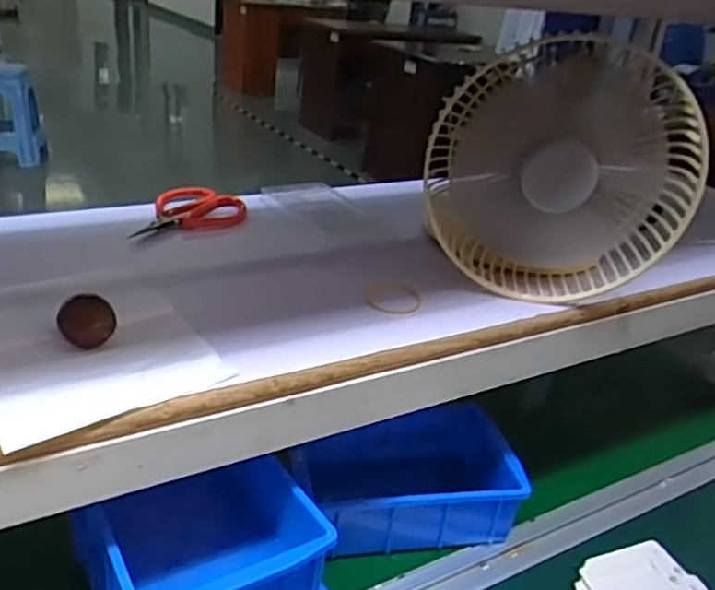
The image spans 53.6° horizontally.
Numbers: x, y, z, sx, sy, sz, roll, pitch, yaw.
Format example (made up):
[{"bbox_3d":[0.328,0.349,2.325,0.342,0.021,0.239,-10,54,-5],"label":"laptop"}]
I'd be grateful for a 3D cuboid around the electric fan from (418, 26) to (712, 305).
[{"bbox_3d":[0.153,-0.090,0.544,0.199,0.185,0.061,9,26,5],"label":"electric fan"}]

